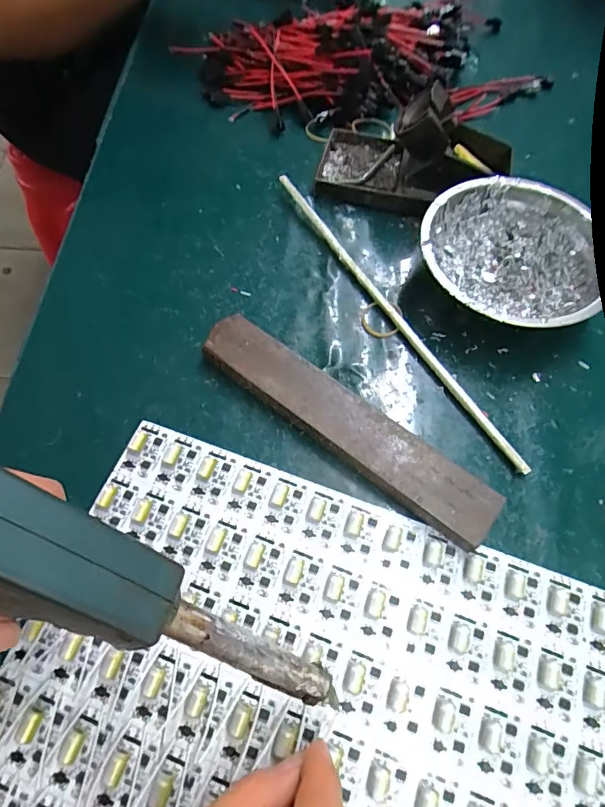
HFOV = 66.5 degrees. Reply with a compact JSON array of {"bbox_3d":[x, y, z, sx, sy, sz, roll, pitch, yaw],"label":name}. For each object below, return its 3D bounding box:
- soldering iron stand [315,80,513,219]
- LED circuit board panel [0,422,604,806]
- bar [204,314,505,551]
[{"bbox_3d":[0.081,-0.186,0.339,0.134,0.070,0.077,21,66,8],"label":"soldering iron stand"},{"bbox_3d":[-0.002,0.159,0.211,0.284,0.009,0.241,19,66,7],"label":"LED circuit board panel"},{"bbox_3d":[0.023,0.012,0.275,0.194,0.017,0.036,36,69,14],"label":"bar"}]

